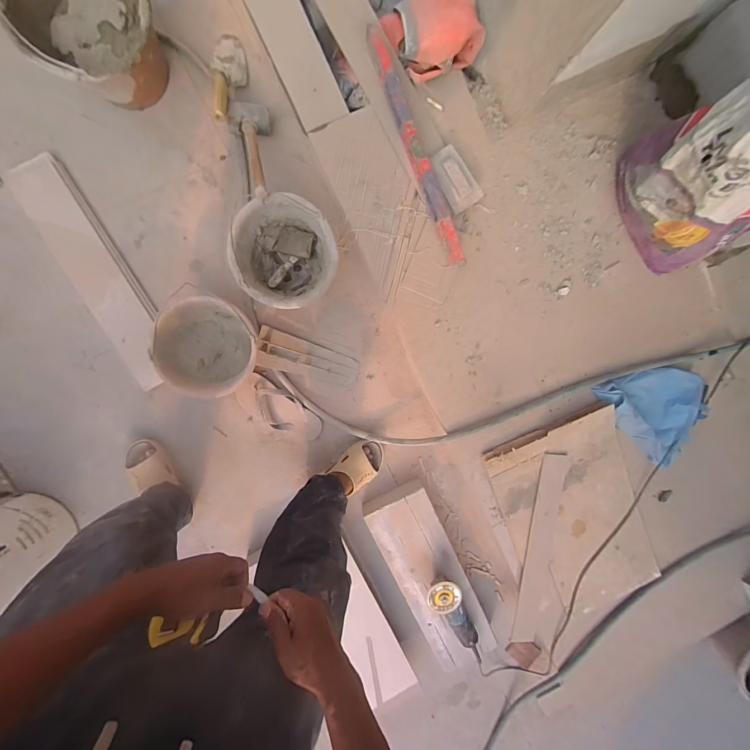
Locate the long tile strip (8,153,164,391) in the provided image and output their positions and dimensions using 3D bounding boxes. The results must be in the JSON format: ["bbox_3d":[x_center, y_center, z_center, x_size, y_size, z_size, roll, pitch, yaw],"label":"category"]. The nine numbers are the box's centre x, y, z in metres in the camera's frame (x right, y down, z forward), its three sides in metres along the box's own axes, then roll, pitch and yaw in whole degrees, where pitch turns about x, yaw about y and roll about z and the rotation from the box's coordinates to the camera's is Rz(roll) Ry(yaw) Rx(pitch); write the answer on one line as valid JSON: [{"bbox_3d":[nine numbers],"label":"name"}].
[{"bbox_3d":[-0.739,-0.271,0.923,0.155,0.016,0.632,-30,97,-3],"label":"long tile strip"}]

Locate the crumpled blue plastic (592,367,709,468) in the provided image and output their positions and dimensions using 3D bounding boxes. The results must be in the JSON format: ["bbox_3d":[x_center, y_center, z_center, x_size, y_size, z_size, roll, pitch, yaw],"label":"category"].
[{"bbox_3d":[0.861,0.093,1.029,0.359,0.046,0.274,41,90,-9],"label":"crumpled blue plastic"}]

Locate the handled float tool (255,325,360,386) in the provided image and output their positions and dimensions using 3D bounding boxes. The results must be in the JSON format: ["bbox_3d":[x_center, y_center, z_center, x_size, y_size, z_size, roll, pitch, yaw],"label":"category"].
[{"bbox_3d":[-0.188,-0.046,0.981,0.291,0.072,0.108,14,93,-7],"label":"handled float tool"}]

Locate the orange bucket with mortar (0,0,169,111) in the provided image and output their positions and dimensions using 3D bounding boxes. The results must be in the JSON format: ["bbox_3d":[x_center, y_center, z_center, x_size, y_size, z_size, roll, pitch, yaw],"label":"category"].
[{"bbox_3d":[-0.628,-0.770,0.791,0.261,0.213,0.276,-1,95,-6],"label":"orange bucket with mortar"}]

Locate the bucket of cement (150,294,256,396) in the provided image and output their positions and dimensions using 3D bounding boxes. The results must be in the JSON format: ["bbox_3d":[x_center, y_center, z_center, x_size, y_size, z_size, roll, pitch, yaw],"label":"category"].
[{"bbox_3d":[-0.423,-0.061,0.899,0.235,0.160,0.255,-1,95,-6],"label":"bucket of cement"}]

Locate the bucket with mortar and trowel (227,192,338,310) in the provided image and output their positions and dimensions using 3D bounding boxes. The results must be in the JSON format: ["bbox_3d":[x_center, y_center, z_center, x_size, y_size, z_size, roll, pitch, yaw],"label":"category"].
[{"bbox_3d":[-0.226,-0.298,0.891,0.237,0.172,0.250,-1,96,-7],"label":"bucket with mortar and trowel"}]

